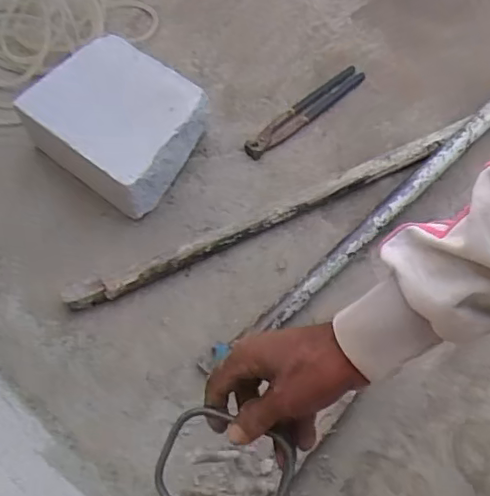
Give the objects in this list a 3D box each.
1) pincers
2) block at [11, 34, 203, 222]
[{"bbox_3d":[0.095,-0.225,0.955,0.245,0.015,0.044,-37,70,-15],"label":"pincers"},{"bbox_3d":[-0.188,-0.192,0.886,0.233,0.110,0.202,34,70,16],"label":"block"}]

